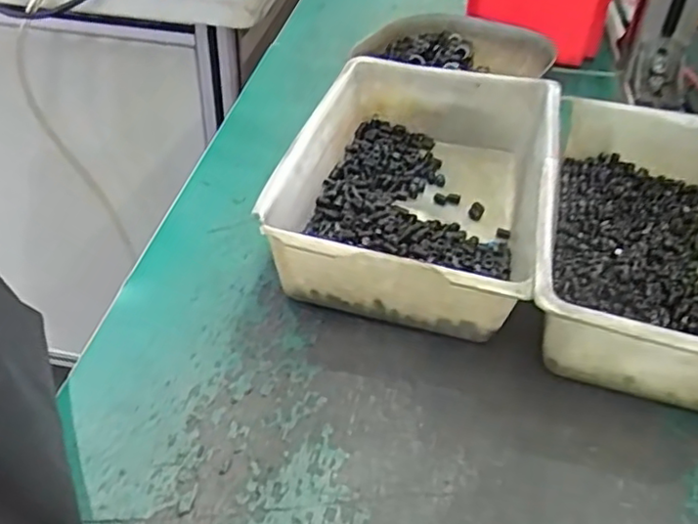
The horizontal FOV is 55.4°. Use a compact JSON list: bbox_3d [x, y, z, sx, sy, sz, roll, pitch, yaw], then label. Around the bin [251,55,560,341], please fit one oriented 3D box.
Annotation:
[{"bbox_3d":[0.043,-0.047,0.382,0.131,0.055,0.196,13,42,11],"label":"bin"}]

